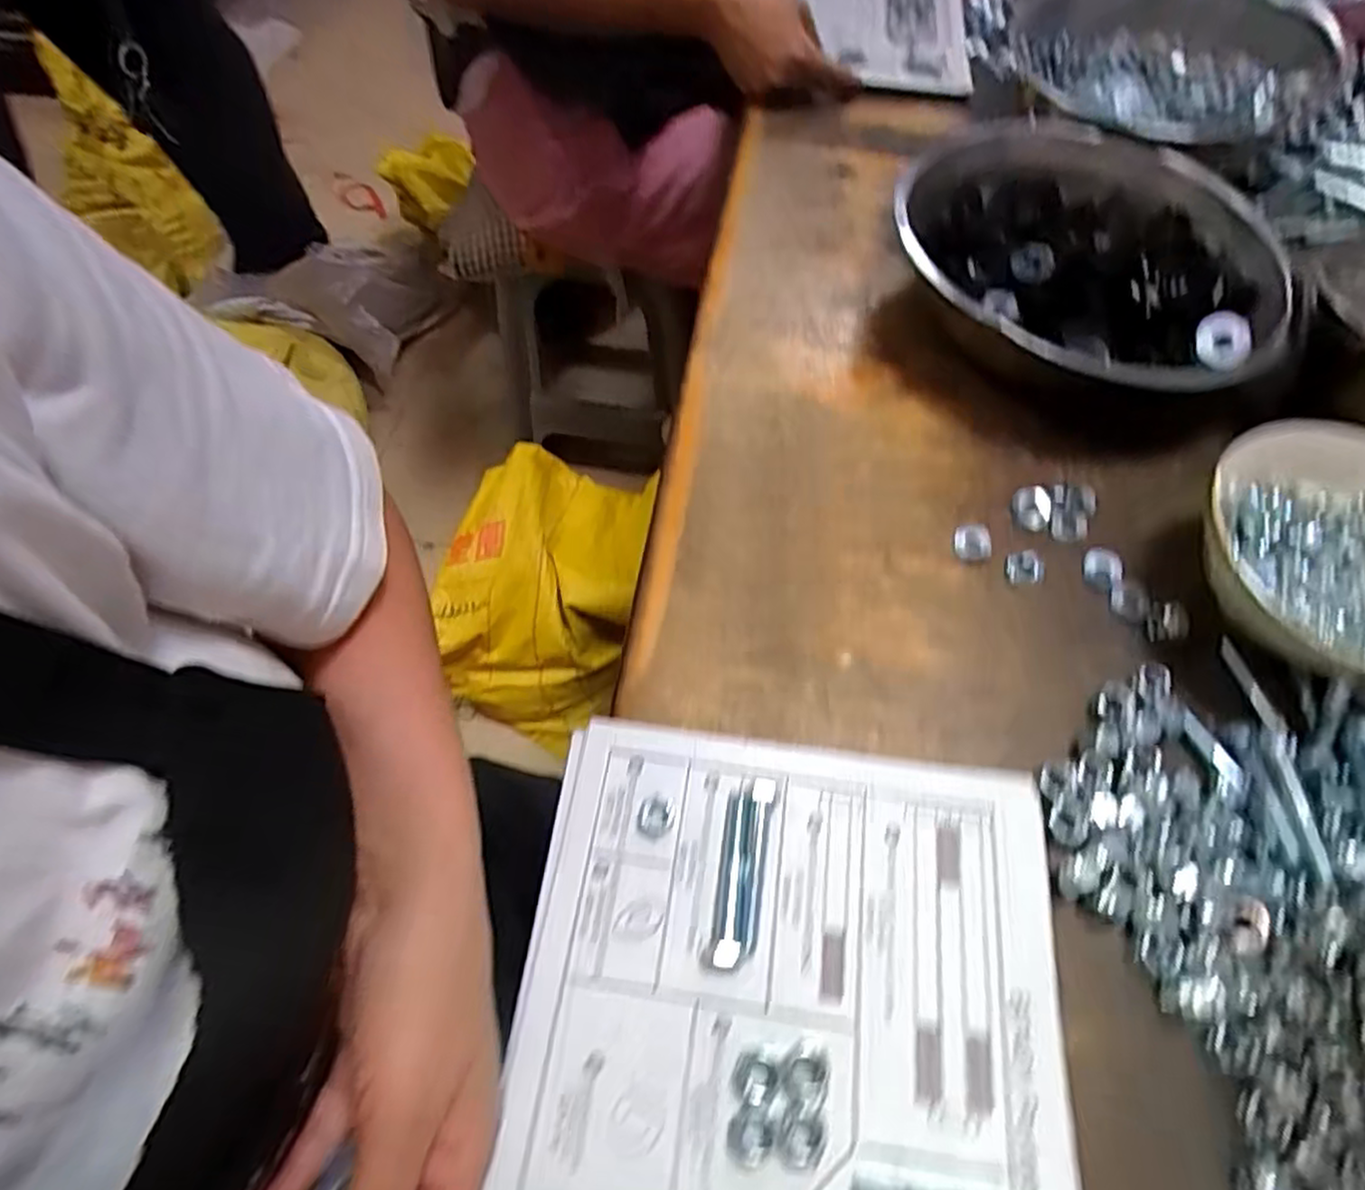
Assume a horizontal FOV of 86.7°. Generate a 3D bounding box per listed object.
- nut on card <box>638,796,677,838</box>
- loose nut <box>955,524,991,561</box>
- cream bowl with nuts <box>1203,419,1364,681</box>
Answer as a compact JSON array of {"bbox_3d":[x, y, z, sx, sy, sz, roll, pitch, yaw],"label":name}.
[{"bbox_3d":[-0.012,0.105,0.343,0.018,0.004,0.017,3,60,1],"label":"nut on card"},{"bbox_3d":[0.173,-0.030,0.431,0.021,0.007,0.022,0,60,-1],"label":"loose nut"},{"bbox_3d":[0.349,-0.019,0.381,0.148,0.052,0.131,34,64,17],"label":"cream bowl with nuts"}]

